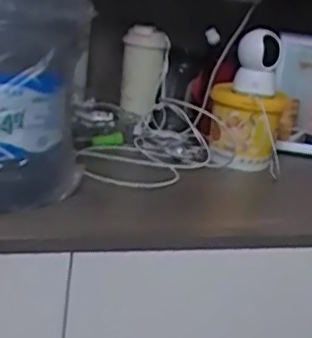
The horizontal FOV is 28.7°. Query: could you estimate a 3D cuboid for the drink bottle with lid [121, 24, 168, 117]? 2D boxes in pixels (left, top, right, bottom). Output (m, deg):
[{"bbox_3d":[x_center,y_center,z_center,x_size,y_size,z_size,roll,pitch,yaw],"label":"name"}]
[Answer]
[{"bbox_3d":[-0.027,-0.196,1.201,0.081,0.161,0.081,7,17,-2],"label":"drink bottle with lid"}]

